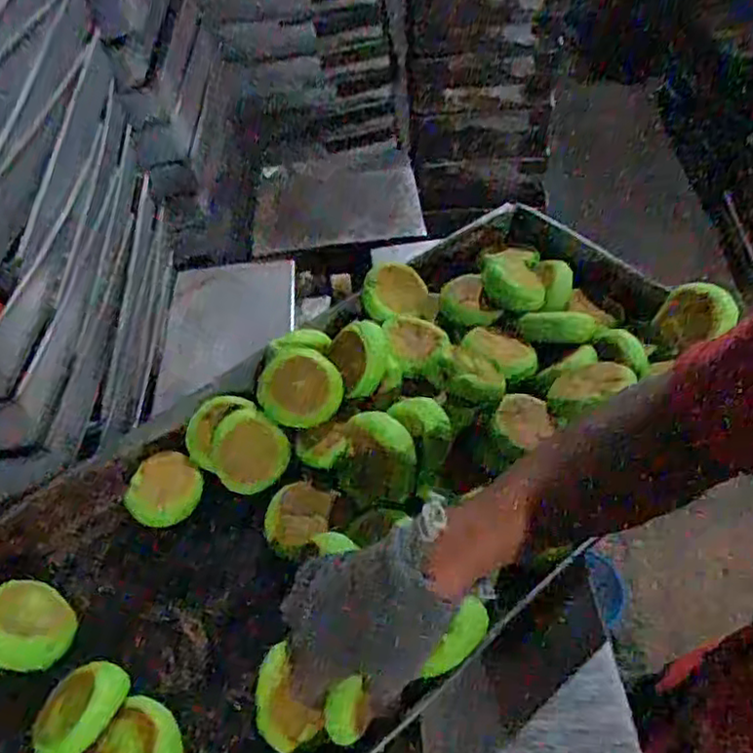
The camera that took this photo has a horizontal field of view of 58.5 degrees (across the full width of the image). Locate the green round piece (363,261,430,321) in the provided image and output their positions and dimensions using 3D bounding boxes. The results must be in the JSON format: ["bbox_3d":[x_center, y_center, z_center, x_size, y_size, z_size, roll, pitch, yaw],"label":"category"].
[{"bbox_3d":[0.022,-0.099,0.786,0.076,0.044,0.071,1,45,-1],"label":"green round piece"}]

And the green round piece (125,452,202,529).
[{"bbox_3d":[-0.215,0.118,0.684,0.072,0.031,0.078,1,45,-1],"label":"green round piece"}]

